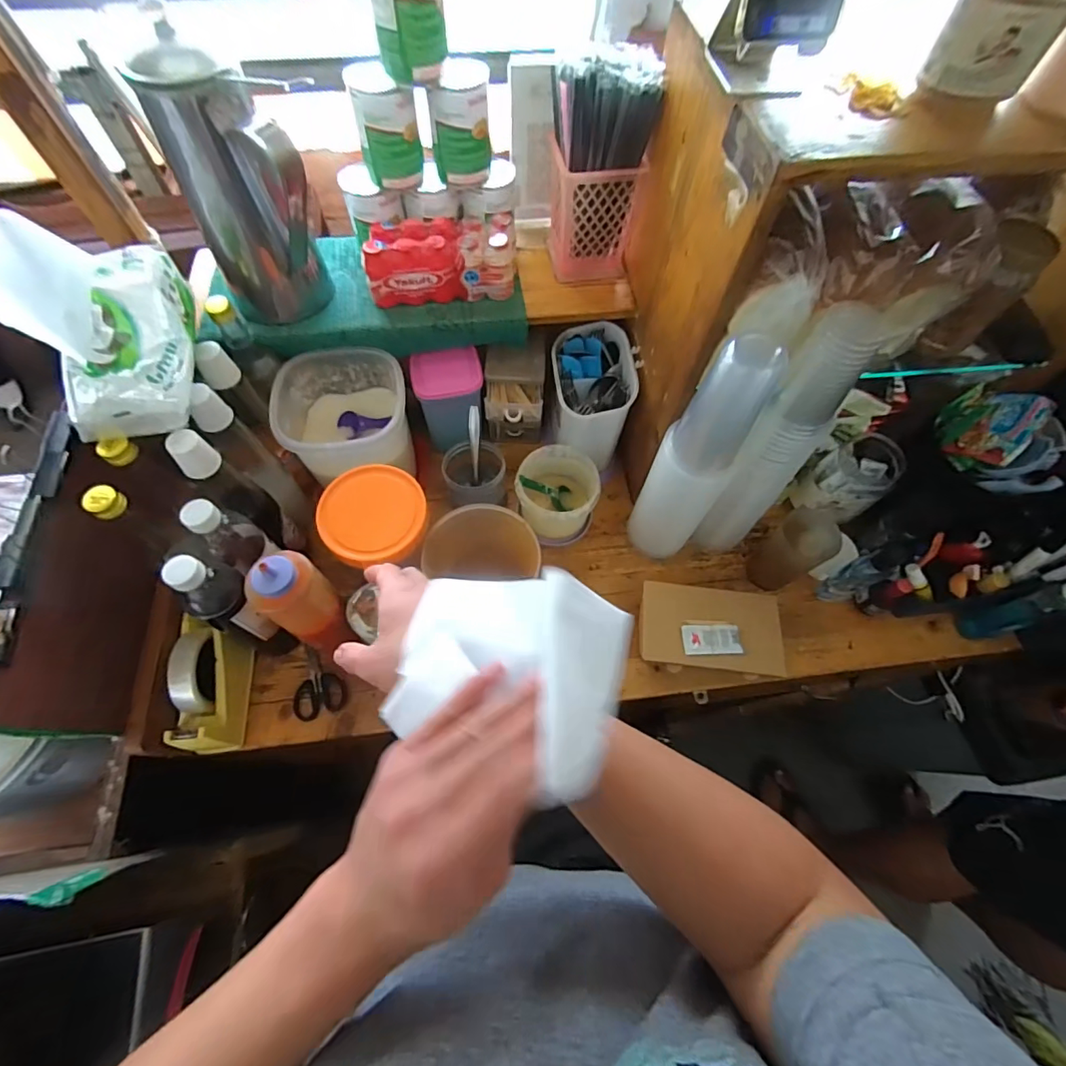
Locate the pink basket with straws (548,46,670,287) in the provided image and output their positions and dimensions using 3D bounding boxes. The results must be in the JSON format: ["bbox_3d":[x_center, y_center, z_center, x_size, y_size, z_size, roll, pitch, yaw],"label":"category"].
[{"bbox_3d":[0.079,-0.446,0.625,0.117,0.221,0.101,6,65,1],"label":"pink basket with straws"}]

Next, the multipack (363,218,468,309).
[{"bbox_3d":[-0.155,-0.356,0.653,0.125,0.071,0.080,-7,66,-5],"label":"multipack"}]

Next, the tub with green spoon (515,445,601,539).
[{"bbox_3d":[0.033,-0.059,0.737,0.112,0.084,0.123,1,65,-1],"label":"tub with green spoon"}]

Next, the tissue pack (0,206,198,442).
[{"bbox_3d":[-0.407,-0.206,0.467,0.113,0.135,0.191,-17,67,-9],"label":"tissue pack"}]

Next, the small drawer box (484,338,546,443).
[{"bbox_3d":[-0.025,-0.205,0.780,0.094,0.143,0.116,6,65,1],"label":"small drawer box"}]

